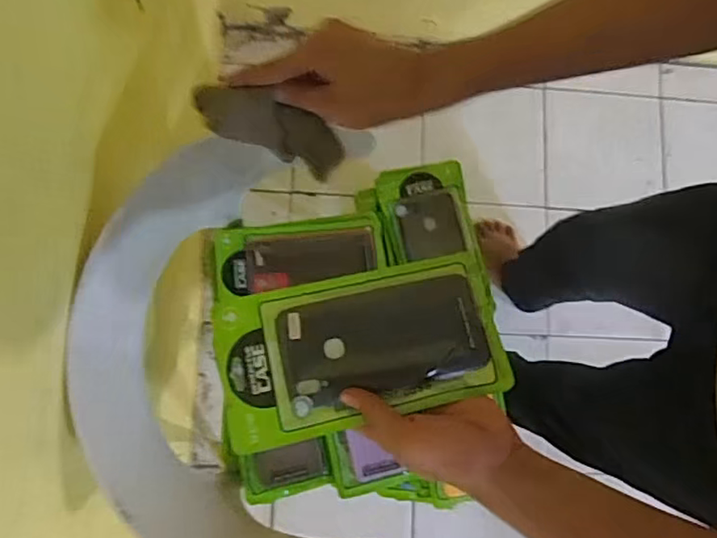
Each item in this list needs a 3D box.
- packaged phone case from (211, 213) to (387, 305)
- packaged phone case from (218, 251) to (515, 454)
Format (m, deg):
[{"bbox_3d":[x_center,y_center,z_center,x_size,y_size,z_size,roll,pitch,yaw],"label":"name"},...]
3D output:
[{"bbox_3d":[-0.074,-0.017,0.756,0.215,0.022,0.097,-6,82,-7],"label":"packaged phone case"},{"bbox_3d":[0.002,0.058,0.442,0.204,0.013,0.108,-14,76,-5],"label":"packaged phone case"}]

